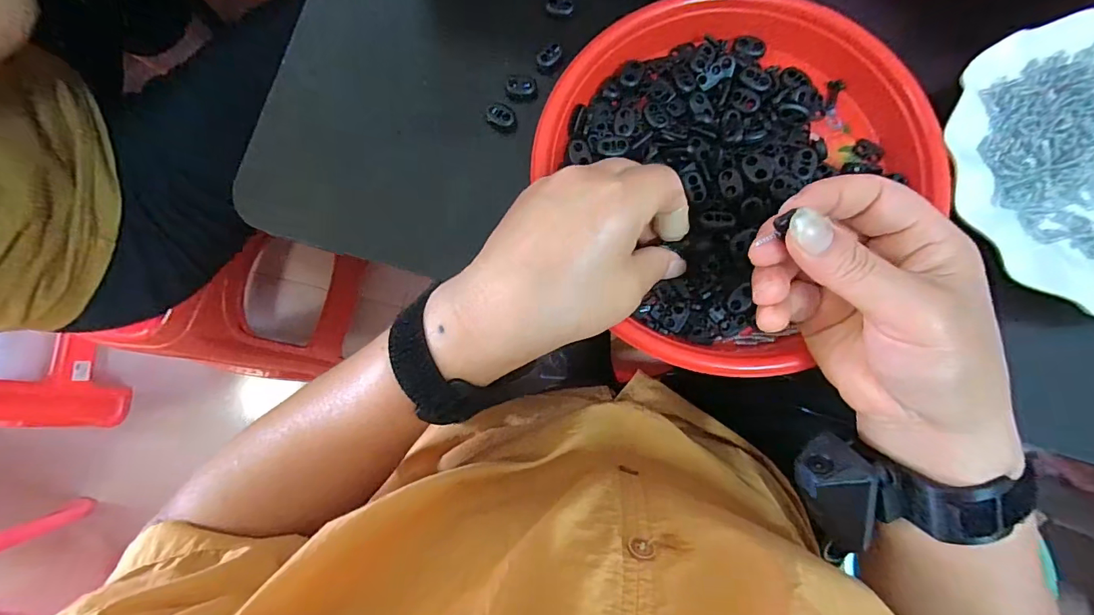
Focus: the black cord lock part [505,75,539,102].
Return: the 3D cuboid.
[{"bbox_3d":[-0.017,-0.154,0.323,0.022,0.007,0.018,3,82,3],"label":"black cord lock part"}]

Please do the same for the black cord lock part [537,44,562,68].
[{"bbox_3d":[0.002,-0.176,0.322,0.019,0.004,0.010,-43,82,-4],"label":"black cord lock part"}]

